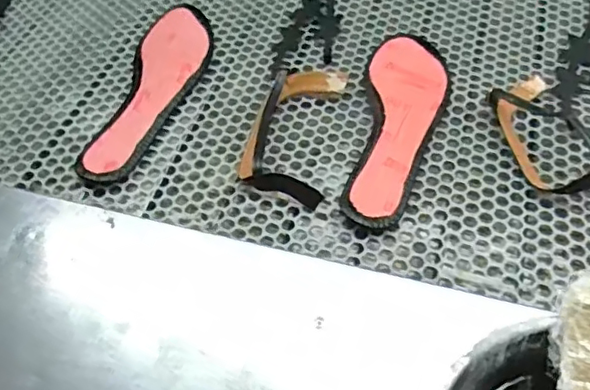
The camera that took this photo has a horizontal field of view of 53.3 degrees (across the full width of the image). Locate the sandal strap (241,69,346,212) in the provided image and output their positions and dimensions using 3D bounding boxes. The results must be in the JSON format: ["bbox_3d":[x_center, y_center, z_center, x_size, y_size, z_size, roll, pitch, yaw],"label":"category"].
[{"bbox_3d":[-0.003,-0.066,0.580,0.083,0.029,0.178,7,54,9],"label":"sandal strap"}]

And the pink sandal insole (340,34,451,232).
[{"bbox_3d":[0.104,-0.071,0.585,0.079,0.016,0.250,10,55,11],"label":"pink sandal insole"}]

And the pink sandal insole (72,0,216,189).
[{"bbox_3d":[-0.152,-0.114,0.630,0.078,0.016,0.256,10,55,11],"label":"pink sandal insole"}]

